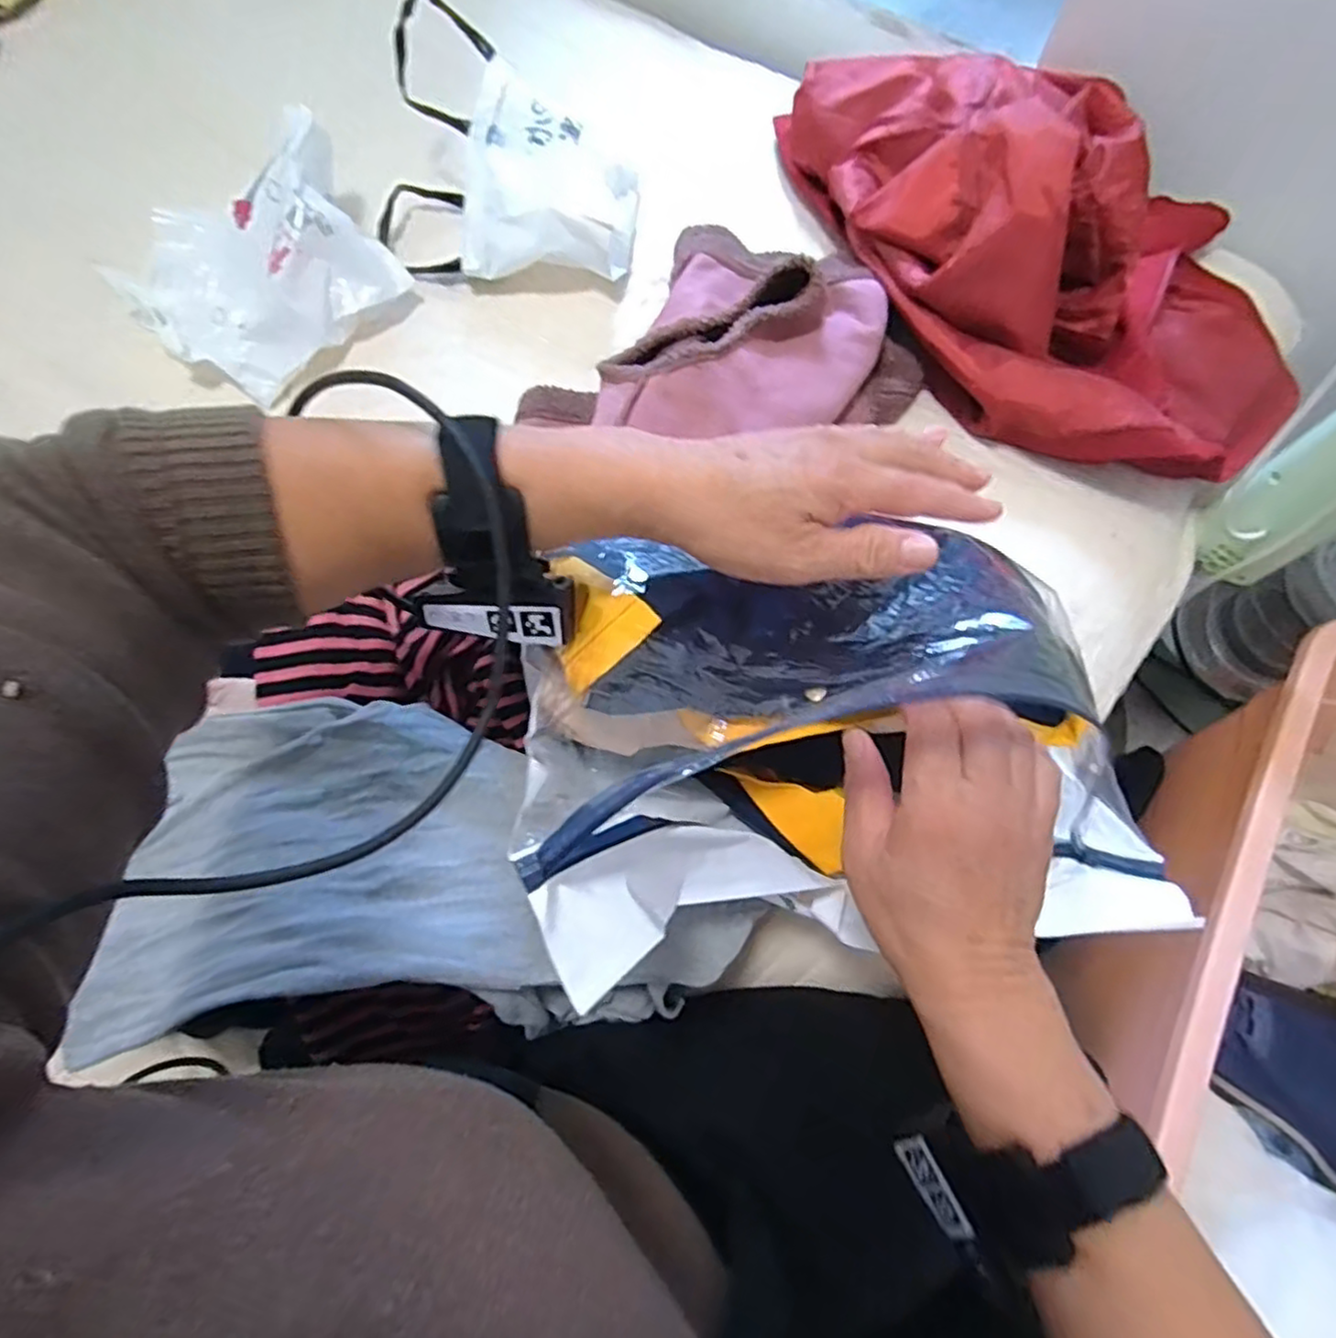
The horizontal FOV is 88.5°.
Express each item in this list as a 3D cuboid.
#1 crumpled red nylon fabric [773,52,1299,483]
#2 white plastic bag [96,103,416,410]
[{"bbox_3d":[0.416,-0.469,0.682,0.420,0.184,0.583,-14,70,-7],"label":"crumpled red nylon fabric"},{"bbox_3d":[-0.436,-0.445,0.715,0.248,0.100,0.264,43,73,14],"label":"white plastic bag"}]

